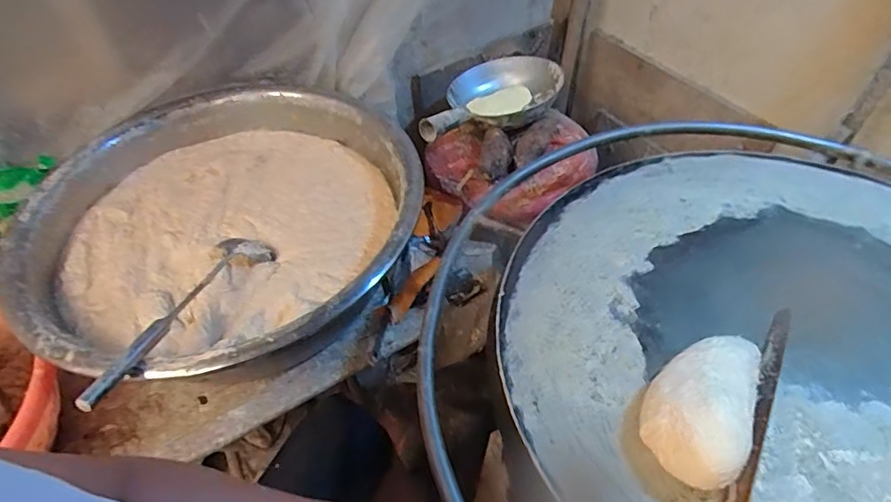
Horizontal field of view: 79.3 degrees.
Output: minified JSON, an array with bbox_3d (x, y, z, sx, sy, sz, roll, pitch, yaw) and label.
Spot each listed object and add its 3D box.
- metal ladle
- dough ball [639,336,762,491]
[{"bbox_3d":[-0.337,0.072,0.693,0.074,0.033,0.332,9,30,10],"label":"metal ladle"},{"bbox_3d":[0.236,0.135,0.497,0.084,0.061,0.162,22,52,20],"label":"dough ball"}]

